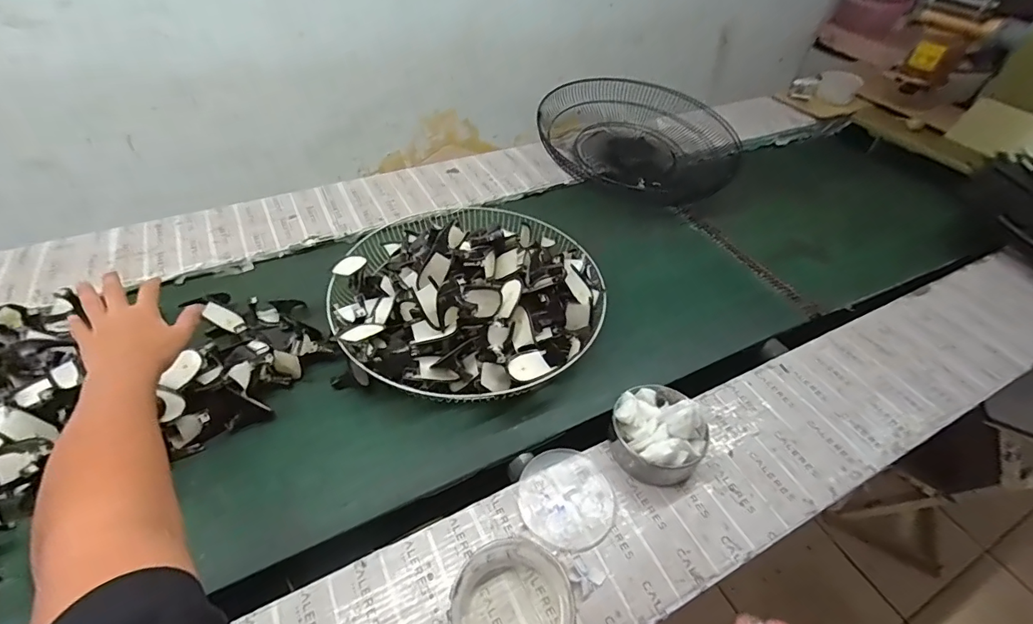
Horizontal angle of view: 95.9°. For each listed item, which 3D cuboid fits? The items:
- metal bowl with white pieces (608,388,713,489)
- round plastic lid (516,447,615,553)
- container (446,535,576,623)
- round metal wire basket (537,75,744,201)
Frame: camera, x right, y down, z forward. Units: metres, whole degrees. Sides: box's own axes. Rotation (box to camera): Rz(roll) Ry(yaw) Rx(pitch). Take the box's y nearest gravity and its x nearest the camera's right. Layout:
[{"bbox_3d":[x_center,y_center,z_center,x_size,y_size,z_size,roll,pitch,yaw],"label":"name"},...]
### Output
[{"bbox_3d":[0.180,0.150,0.590,0.110,0.086,0.112,1,47,-2],"label":"metal bowl with white pieces"},{"bbox_3d":[0.060,0.225,0.569,0.111,0.005,0.120,1,47,-2],"label":"round plastic lid"},{"bbox_3d":[-0.004,0.294,0.459,0.115,0.056,0.113,1,47,-2],"label":"container"},{"bbox_3d":[0.275,-0.444,1.152,0.444,0.105,0.459,1,47,-2],"label":"round metal wire basket"}]

